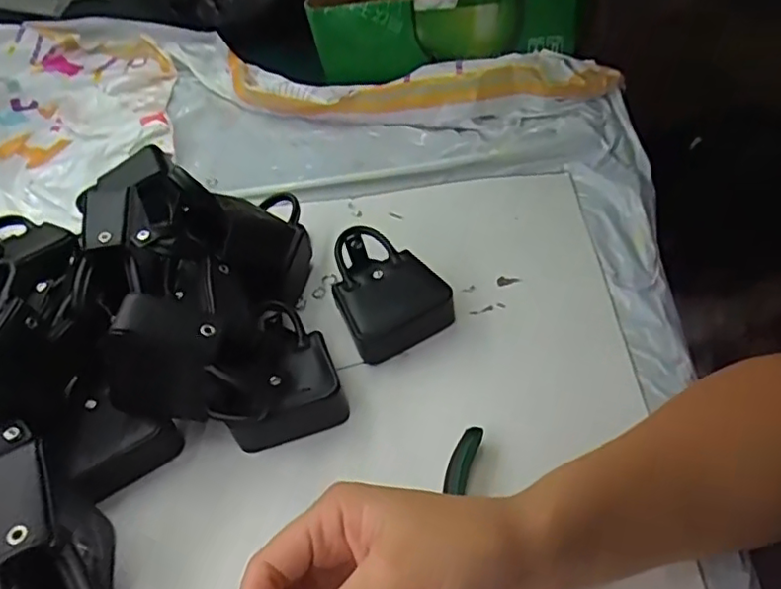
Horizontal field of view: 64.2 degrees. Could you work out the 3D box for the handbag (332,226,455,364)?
[{"bbox_3d":[-0.008,-0.003,0.468,0.077,0.046,0.095,-27,48,-14],"label":"handbag"}]

